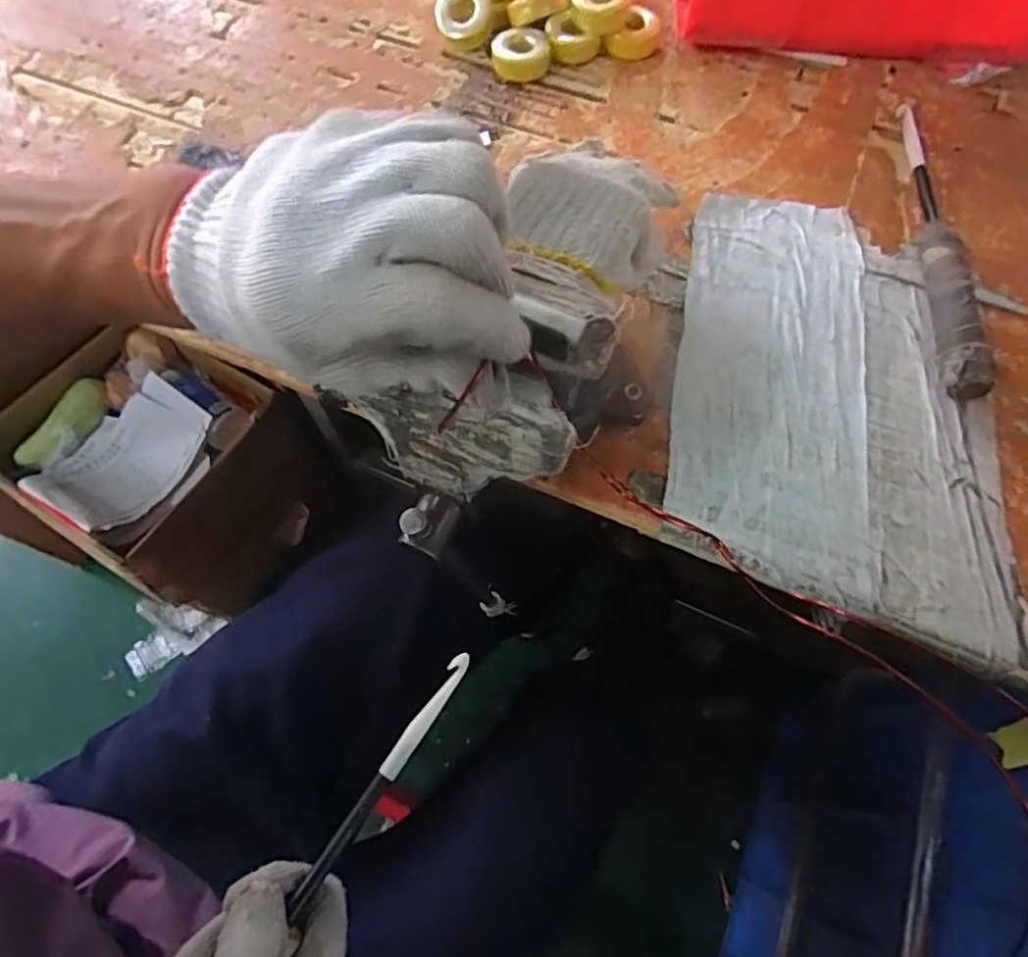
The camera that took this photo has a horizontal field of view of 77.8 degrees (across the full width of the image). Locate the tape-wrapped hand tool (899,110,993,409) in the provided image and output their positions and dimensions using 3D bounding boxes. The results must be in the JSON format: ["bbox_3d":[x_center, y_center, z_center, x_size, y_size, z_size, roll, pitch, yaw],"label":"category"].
[{"bbox_3d":[0.301,-0.174,0.447,0.030,0.031,0.270,10,66,4],"label":"tape-wrapped hand tool"}]

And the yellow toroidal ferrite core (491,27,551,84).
[{"bbox_3d":[0.006,-0.358,0.539,0.048,0.021,0.048,1,66,0],"label":"yellow toroidal ferrite core"}]

